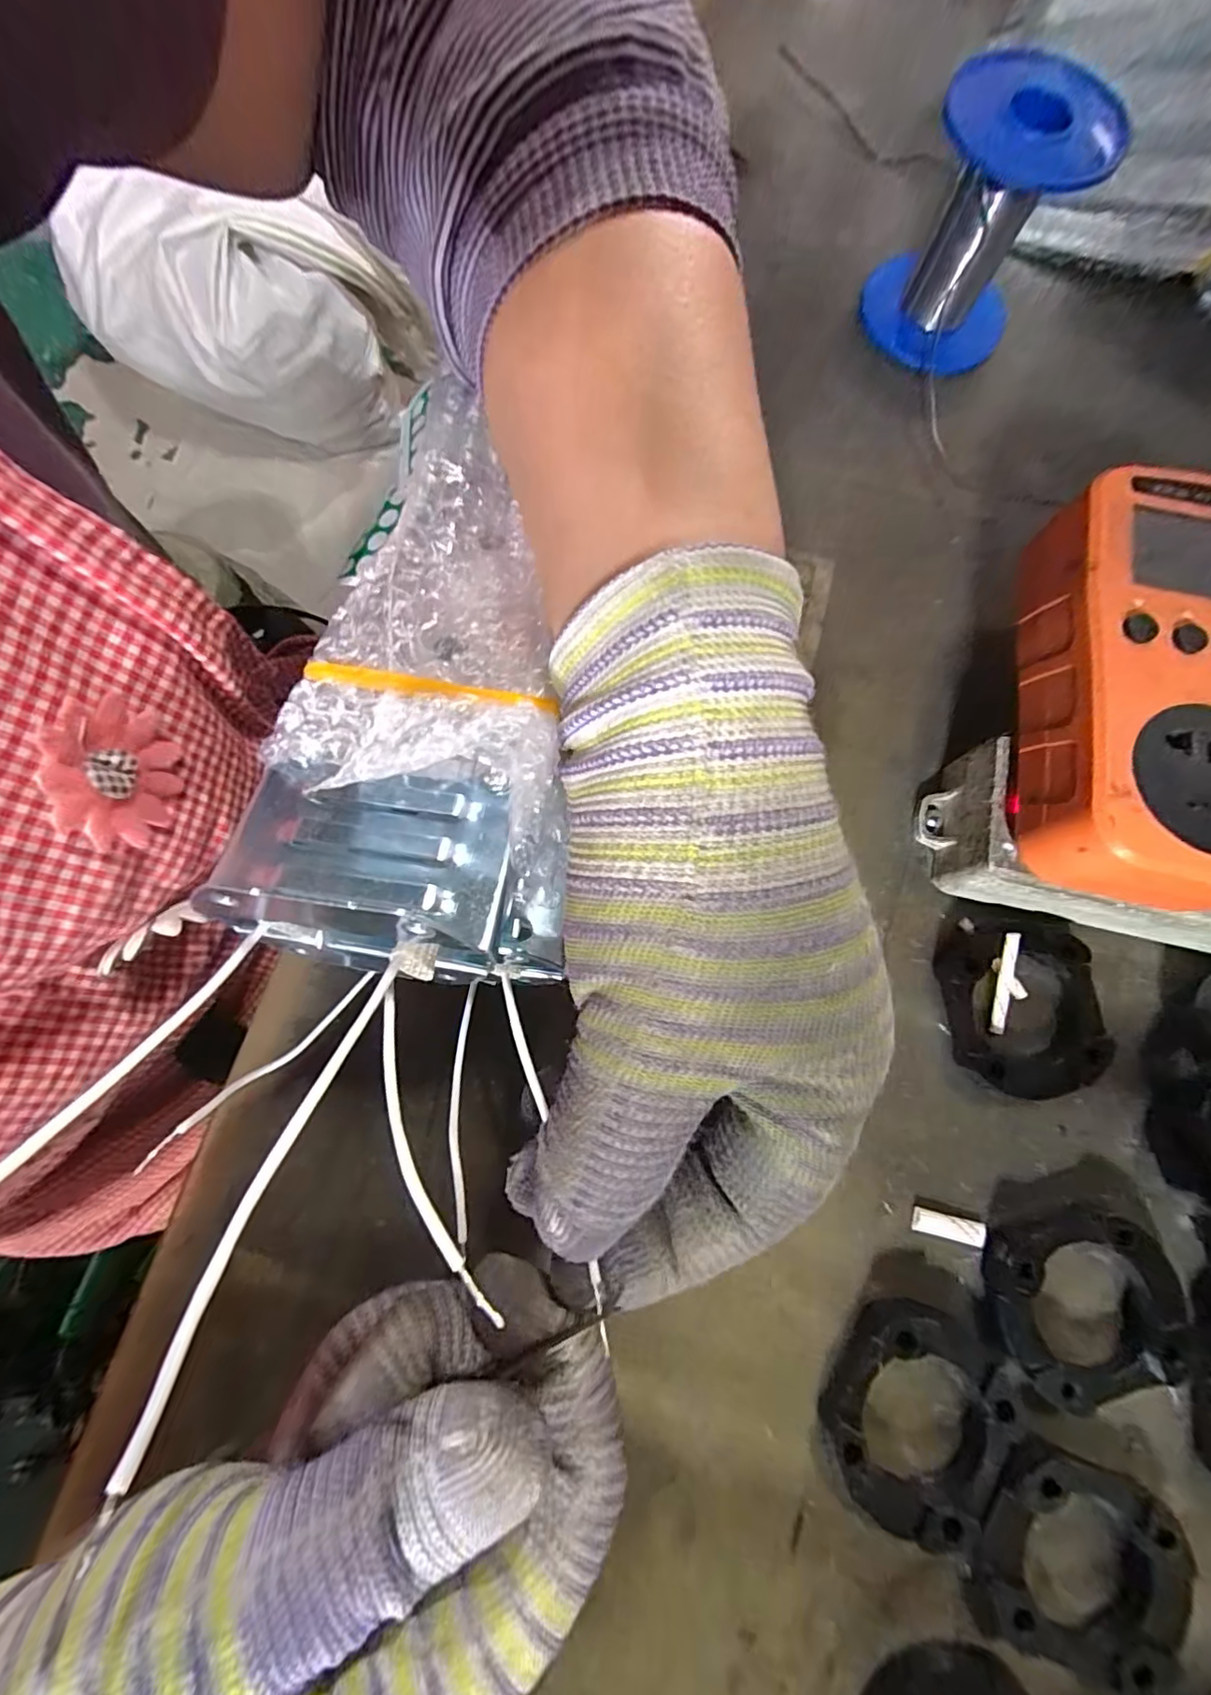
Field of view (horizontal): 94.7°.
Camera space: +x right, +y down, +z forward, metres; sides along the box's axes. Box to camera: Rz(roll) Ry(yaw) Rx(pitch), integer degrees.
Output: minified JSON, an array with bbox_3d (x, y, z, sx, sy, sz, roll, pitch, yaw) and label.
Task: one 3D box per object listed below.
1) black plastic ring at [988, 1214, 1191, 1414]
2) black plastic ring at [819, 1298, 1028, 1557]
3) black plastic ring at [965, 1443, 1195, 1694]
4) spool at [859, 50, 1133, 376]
[{"bbox_3d":[0.153,0.145,0.178,0.060,0.012,0.049,-14,78,-3],"label":"black plastic ring"},{"bbox_3d":[0.096,0.176,0.172,0.051,0.013,0.056,0,78,0],"label":"black plastic ring"},{"bbox_3d":[0.137,0.212,0.164,0.055,0.013,0.054,0,78,0],"label":"black plastic ring"},{"bbox_3d":[0.156,-0.259,0.231,0.064,0.064,0.067,0,78,0],"label":"spool"}]

